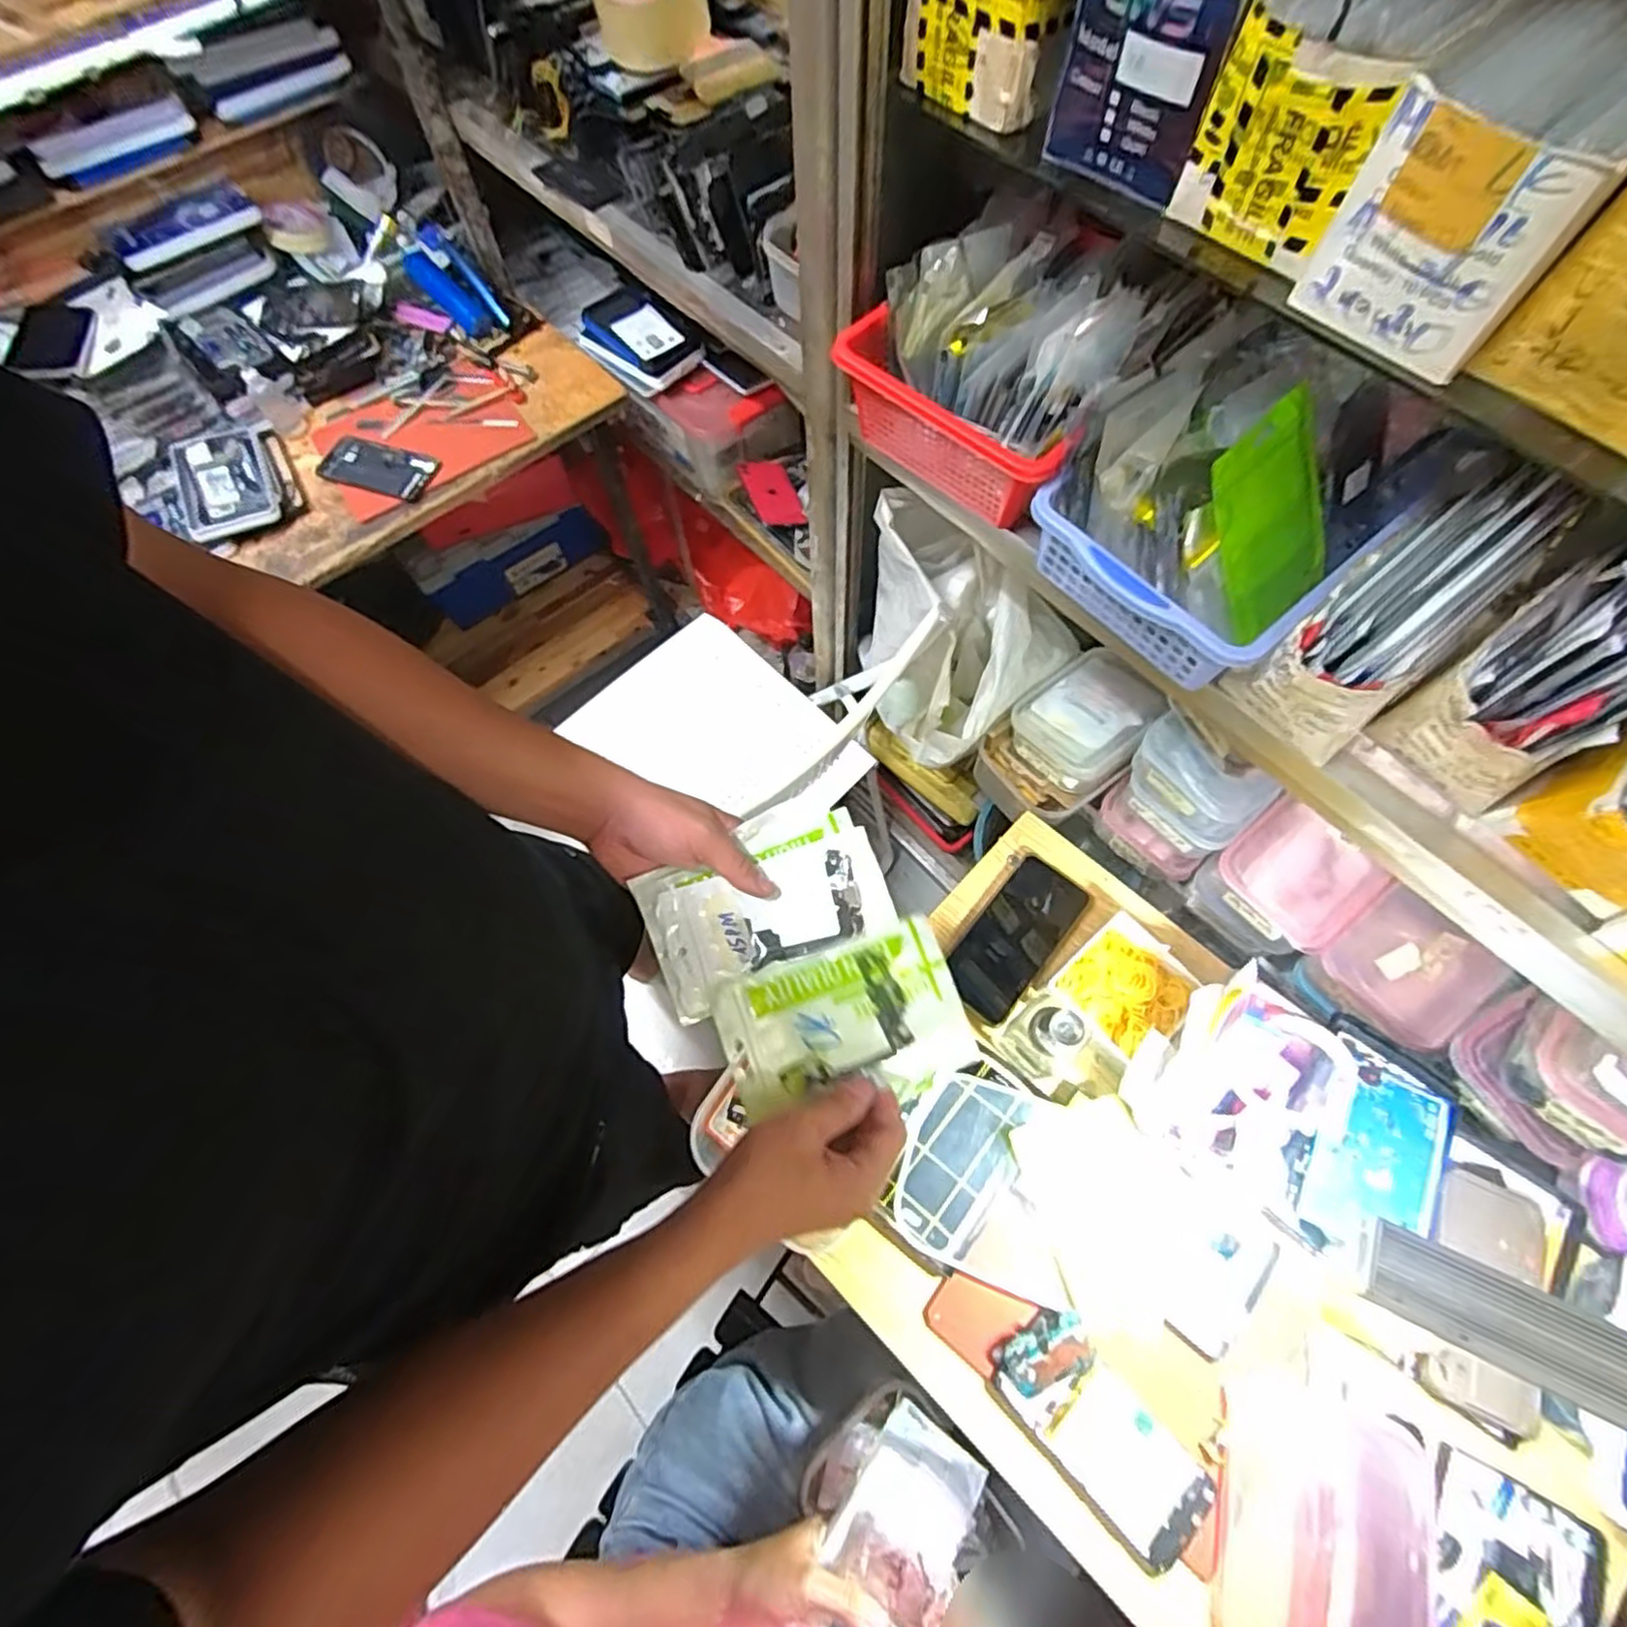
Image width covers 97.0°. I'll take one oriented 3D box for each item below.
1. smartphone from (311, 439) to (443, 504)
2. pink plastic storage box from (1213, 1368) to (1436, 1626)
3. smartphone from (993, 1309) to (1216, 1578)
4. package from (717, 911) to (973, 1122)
[{"bbox_3d":[-0.573,-0.453,0.947,0.150,0.010,0.075,19,80,4],"label":"smartphone"},{"bbox_3d":[0.360,0.513,0.501,0.134,0.028,0.173,16,69,8],"label":"pink plastic storage box"},{"bbox_3d":[0.214,0.464,0.539,0.081,0.009,0.163,-38,71,-13],"label":"smartphone"},{"bbox_3d":[0.019,0.139,0.475,0.150,0.013,0.101,-17,78,2],"label":"package"}]

